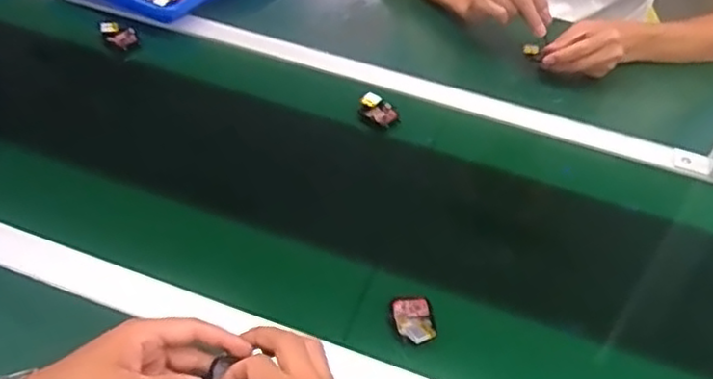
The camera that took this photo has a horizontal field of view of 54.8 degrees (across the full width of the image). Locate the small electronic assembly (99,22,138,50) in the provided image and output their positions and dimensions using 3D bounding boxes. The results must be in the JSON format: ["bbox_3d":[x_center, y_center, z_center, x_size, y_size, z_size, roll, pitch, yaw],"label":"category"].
[{"bbox_3d":[-0.319,-0.210,0.922,0.037,0.017,0.054,-20,47,-26],"label":"small electronic assembly"}]

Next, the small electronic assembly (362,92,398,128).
[{"bbox_3d":[0.026,-0.098,0.833,0.029,0.015,0.048,-23,50,-30],"label":"small electronic assembly"}]

